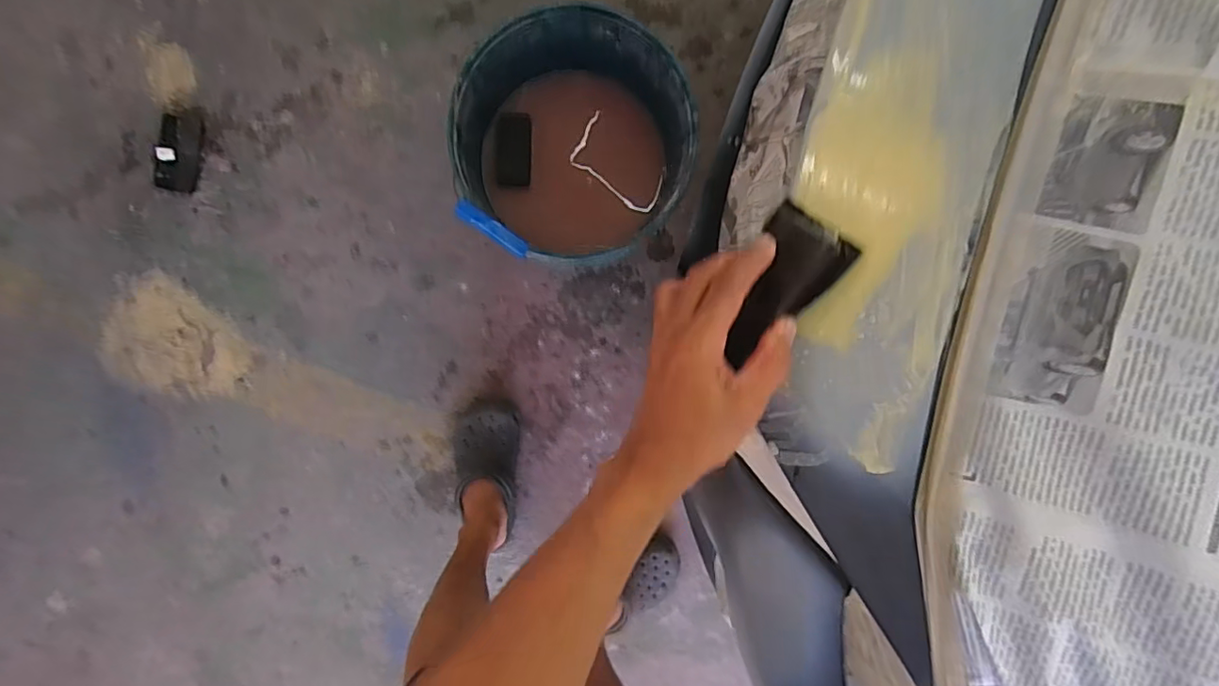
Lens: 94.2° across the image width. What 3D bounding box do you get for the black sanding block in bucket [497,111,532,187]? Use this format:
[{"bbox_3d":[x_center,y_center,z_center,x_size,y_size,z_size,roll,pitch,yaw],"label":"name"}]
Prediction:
[{"bbox_3d":[-0.139,-0.284,0.830,0.047,0.019,0.101,5,94,-2],"label":"black sanding block in bucket"}]

